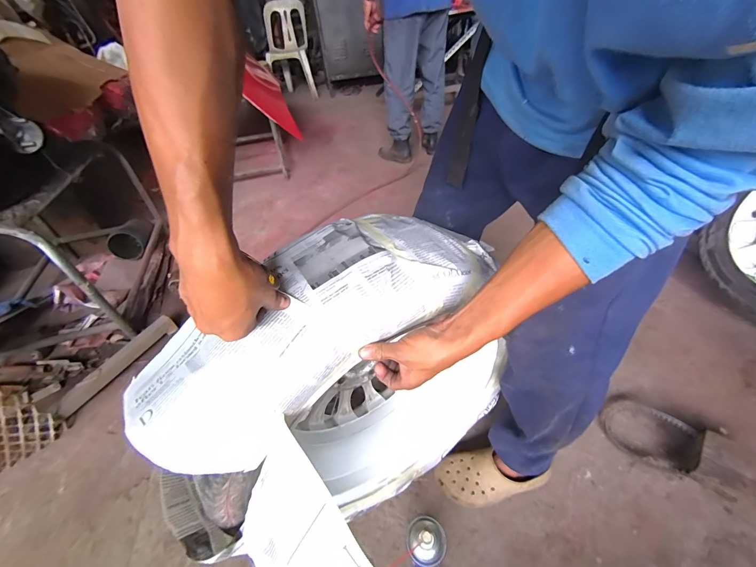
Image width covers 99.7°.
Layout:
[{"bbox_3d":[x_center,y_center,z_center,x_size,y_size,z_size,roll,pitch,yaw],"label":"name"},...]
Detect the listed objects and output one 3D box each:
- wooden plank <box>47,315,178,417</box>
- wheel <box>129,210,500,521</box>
[{"bbox_3d":[-0.859,0.264,1.064,0.050,0.082,0.392,17,48,24],"label":"wooden plank"},{"bbox_3d":[-0.032,0.174,0.541,0.468,0.527,0.188,-27,46,-20],"label":"wheel"}]

